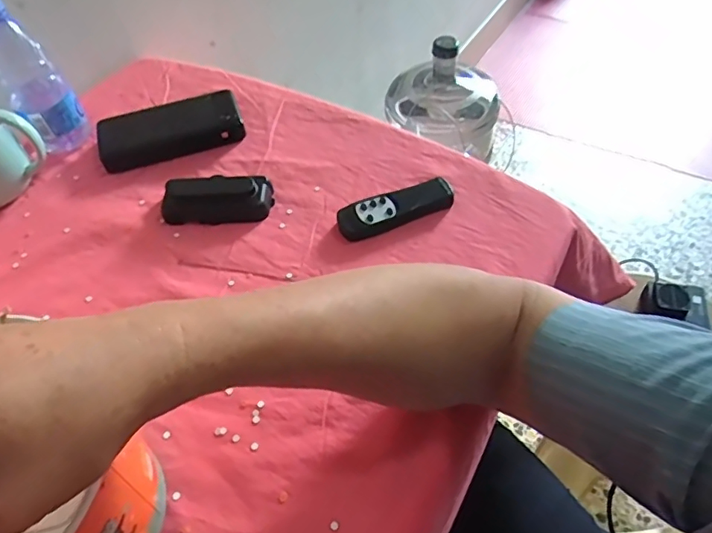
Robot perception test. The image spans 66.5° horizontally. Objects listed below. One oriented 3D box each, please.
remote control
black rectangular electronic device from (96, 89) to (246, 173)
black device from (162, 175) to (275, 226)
[{"bbox_3d":[0.038,-0.056,0.523,0.113,0.017,0.040,-17,54,-9],"label":"remote control"},{"bbox_3d":[-0.207,-0.154,0.607,0.154,0.027,0.063,-19,54,-10],"label":"black rectangular electronic device"},{"bbox_3d":[-0.139,-0.069,0.540,0.106,0.023,0.042,1,53,4],"label":"black device"}]

